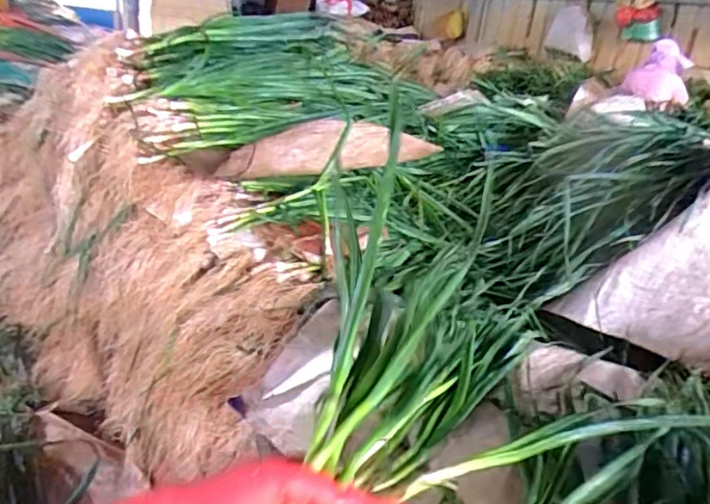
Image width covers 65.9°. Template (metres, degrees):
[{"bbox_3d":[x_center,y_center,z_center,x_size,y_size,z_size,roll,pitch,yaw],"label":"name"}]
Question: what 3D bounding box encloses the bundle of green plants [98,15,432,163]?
[{"bbox_3d":[-0.149,-0.324,1.015,0.559,0.174,0.310,-16,34,-41],"label":"bundle of green plants"}]

